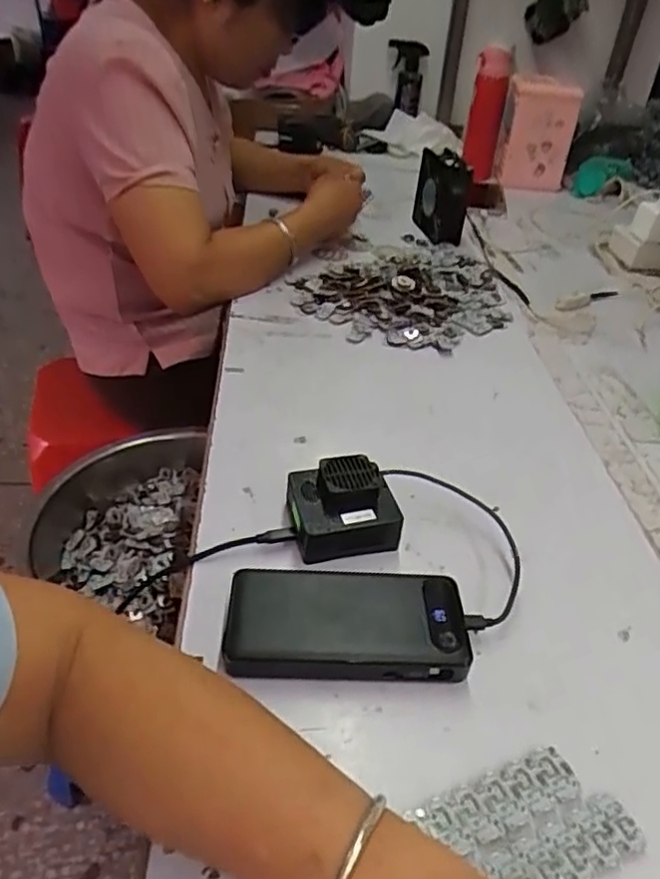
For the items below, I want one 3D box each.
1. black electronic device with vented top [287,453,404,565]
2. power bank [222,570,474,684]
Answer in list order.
[{"bbox_3d":[0.010,0.051,0.507,0.078,0.049,0.068,-4,39,-12],"label":"black electronic device with vented top"},{"bbox_3d":[0.011,0.123,0.436,0.155,0.029,0.072,3,38,-3],"label":"power bank"}]

